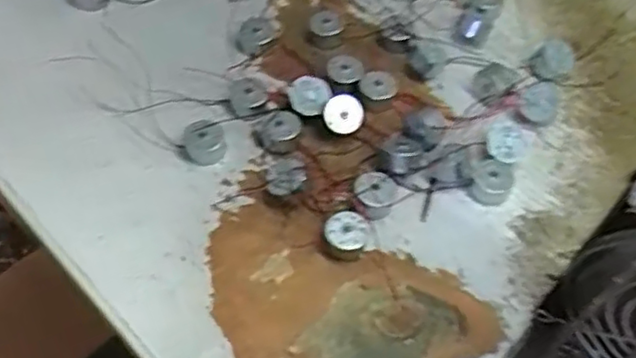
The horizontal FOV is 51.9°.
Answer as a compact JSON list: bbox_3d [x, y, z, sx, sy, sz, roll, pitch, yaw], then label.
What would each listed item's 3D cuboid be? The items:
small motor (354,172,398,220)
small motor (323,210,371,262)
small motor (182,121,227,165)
[{"bbox_3d":[0.032,0.008,0.366,0.023,0.016,0.021,1,56,-2],"label":"small motor"},{"bbox_3d":[0.016,0.030,0.352,0.022,0.014,0.025,28,59,16],"label":"small motor"},{"bbox_3d":[-0.066,-0.022,0.382,0.024,0.013,0.024,1,56,-2],"label":"small motor"}]

